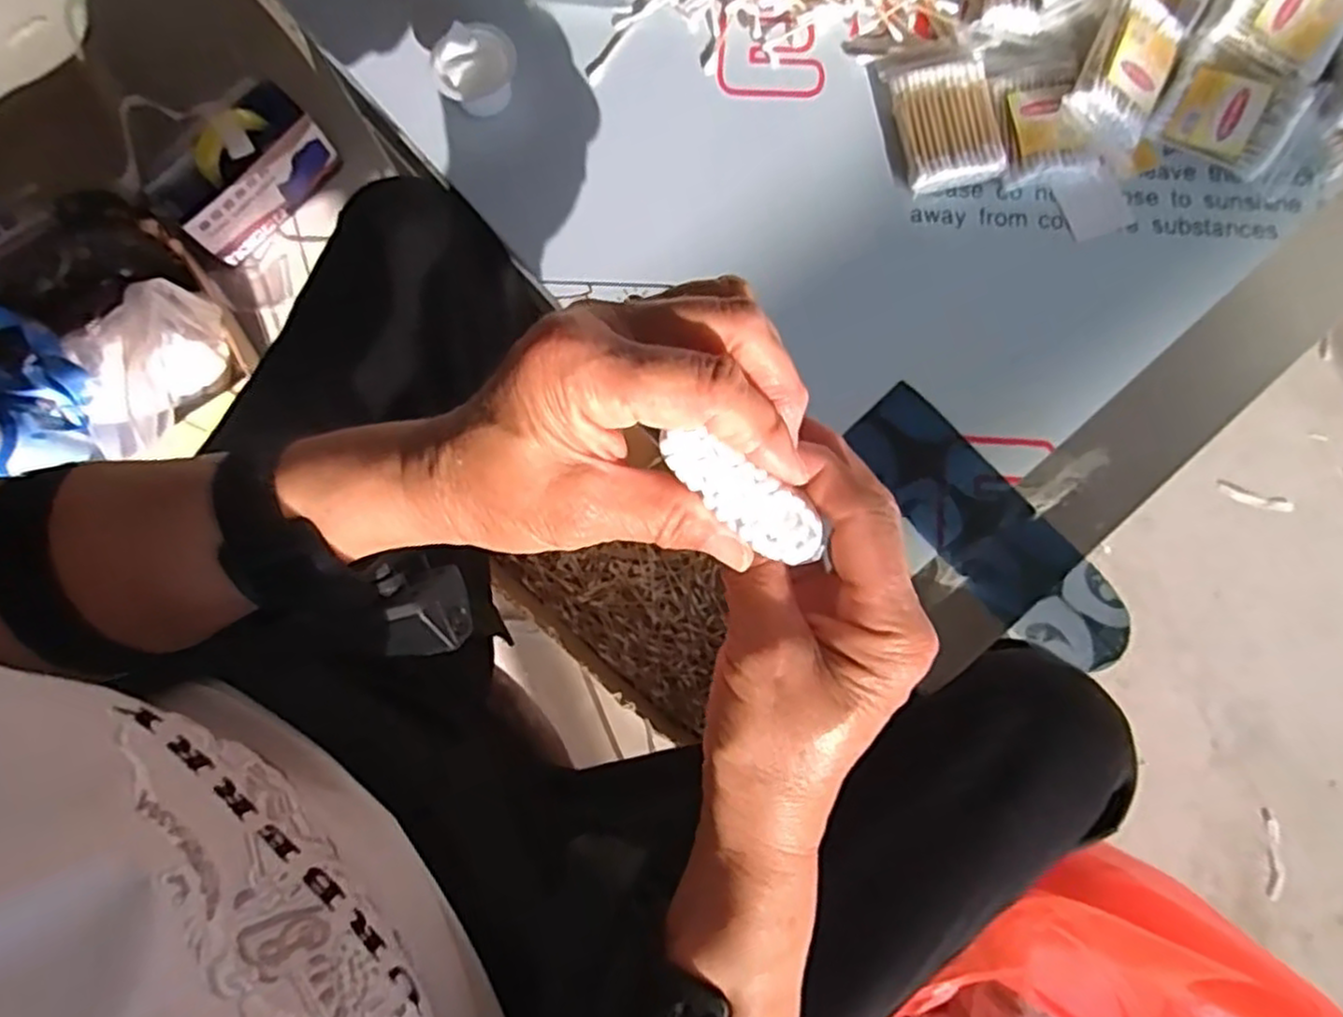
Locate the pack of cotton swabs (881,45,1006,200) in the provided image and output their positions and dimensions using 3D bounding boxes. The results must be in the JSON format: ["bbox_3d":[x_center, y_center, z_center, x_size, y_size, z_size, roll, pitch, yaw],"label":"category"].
[{"bbox_3d":[0.171,-0.249,0.469,0.060,0.015,0.093,-9,78,0],"label":"pack of cotton swabs"}]

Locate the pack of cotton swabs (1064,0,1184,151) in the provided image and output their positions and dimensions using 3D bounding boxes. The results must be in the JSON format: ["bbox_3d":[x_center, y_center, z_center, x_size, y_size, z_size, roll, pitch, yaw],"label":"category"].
[{"bbox_3d":[0.277,-0.265,0.454,0.054,0.016,0.083,25,92,-15],"label":"pack of cotton swabs"}]

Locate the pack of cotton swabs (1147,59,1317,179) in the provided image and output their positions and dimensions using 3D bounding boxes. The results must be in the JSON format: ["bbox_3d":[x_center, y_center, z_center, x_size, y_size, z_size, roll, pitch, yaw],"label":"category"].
[{"bbox_3d":[0.342,-0.241,0.459,0.079,0.020,0.053,26,113,8],"label":"pack of cotton swabs"}]

